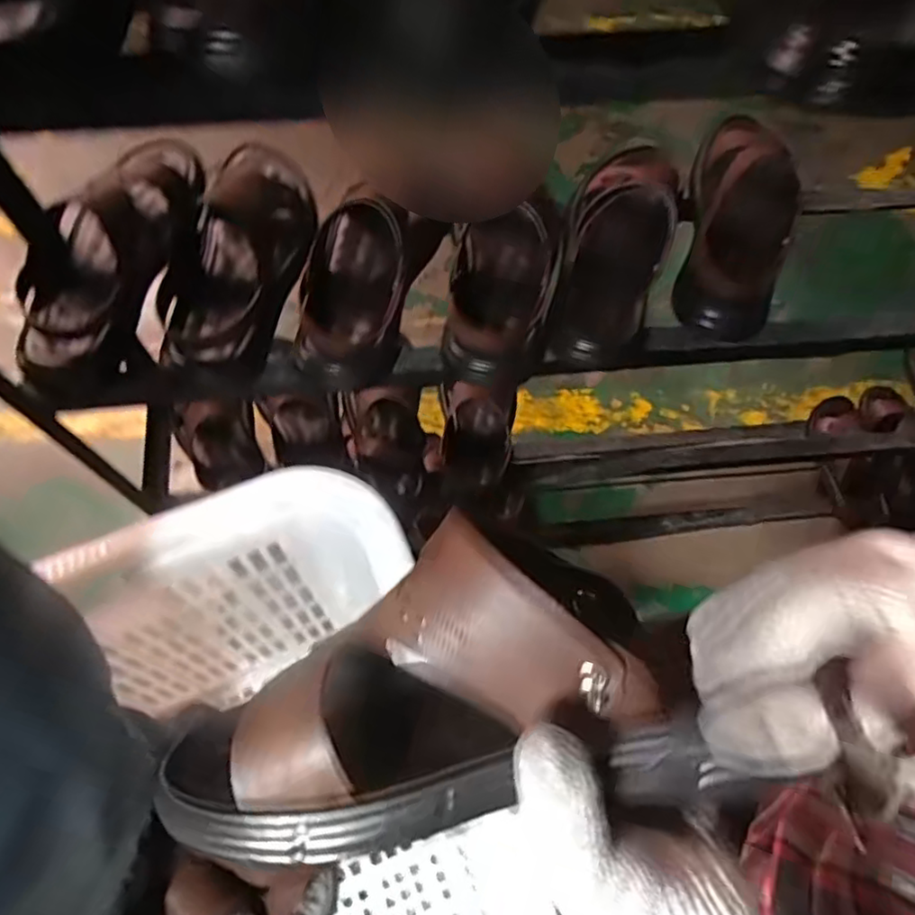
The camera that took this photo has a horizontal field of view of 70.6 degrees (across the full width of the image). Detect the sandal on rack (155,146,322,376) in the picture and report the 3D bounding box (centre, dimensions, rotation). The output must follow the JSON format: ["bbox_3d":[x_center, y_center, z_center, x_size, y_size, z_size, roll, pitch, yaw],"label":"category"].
[{"bbox_3d":[-0.212,-0.197,0.617,0.121,0.067,0.250,10,64,3],"label":"sandal on rack"}]

